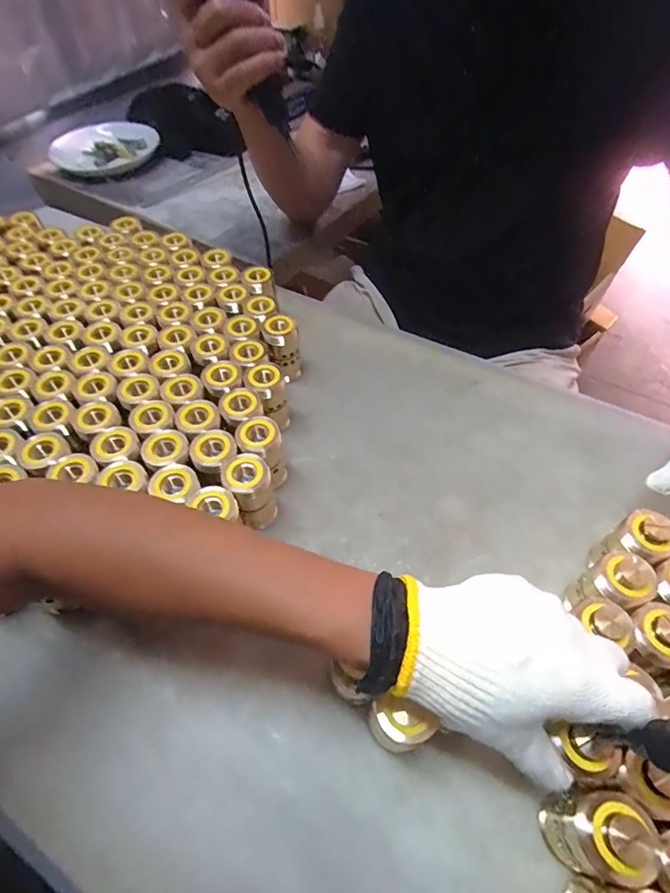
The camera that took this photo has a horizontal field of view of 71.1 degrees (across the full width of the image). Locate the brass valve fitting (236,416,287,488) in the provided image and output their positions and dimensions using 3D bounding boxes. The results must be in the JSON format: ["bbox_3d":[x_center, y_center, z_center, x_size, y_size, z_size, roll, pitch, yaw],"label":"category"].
[{"bbox_3d":[-0.067,0.010,0.442,0.037,0.070,0.040,-1,54,1],"label":"brass valve fitting"}]

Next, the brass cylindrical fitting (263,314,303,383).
[{"bbox_3d":[-0.057,-0.109,0.527,0.036,0.066,0.037,-1,54,1],"label":"brass cylindrical fitting"}]

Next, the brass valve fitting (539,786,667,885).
[{"bbox_3d":[0.158,0.233,0.282,0.047,0.077,0.041,2,54,3],"label":"brass valve fitting"}]

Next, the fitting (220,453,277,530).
[{"bbox_3d":[-0.073,0.043,0.417,0.037,0.071,0.043,-29,58,-18],"label":"fitting"}]

